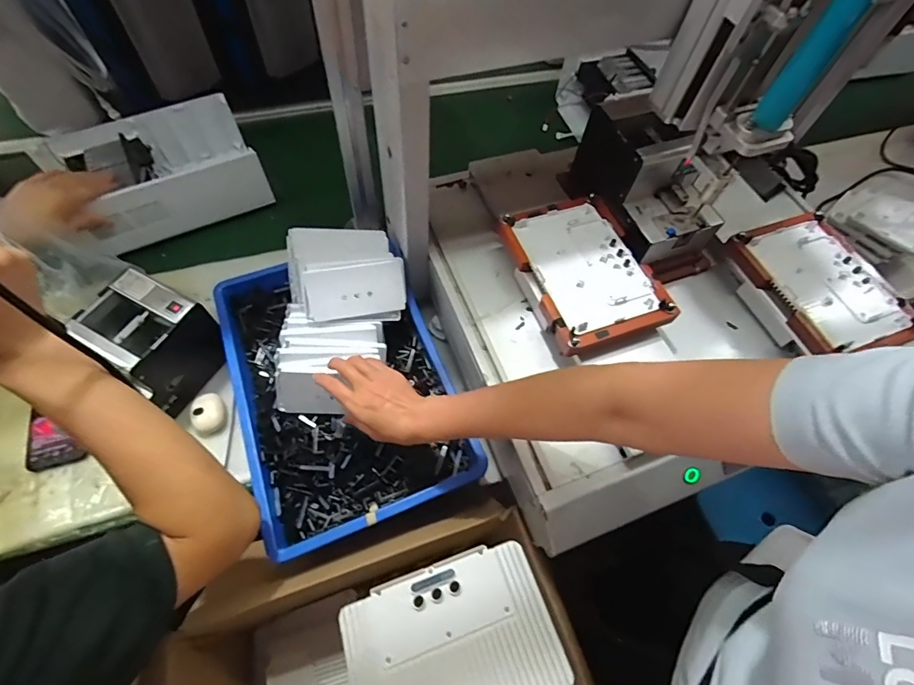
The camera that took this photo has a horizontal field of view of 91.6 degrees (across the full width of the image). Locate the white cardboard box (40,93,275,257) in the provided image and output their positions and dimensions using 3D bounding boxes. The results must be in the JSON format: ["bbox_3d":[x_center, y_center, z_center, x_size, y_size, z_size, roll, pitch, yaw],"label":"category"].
[{"bbox_3d":[-0.541,-0.321,0.838,0.301,0.122,0.235,-28,66,-17],"label":"white cardboard box"}]

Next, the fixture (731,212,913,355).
[{"bbox_3d":[0.495,-0.083,0.603,0.153,0.025,0.203,-17,63,-12],"label":"fixture"}]

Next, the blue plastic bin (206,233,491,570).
[{"bbox_3d":[-0.169,0.063,0.706,0.312,0.144,0.447,-20,64,-14],"label":"blue plastic bin"}]

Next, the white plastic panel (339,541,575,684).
[{"bbox_3d":[-0.005,0.278,0.411,0.187,0.020,0.131,-16,63,-12],"label":"white plastic panel"}]

